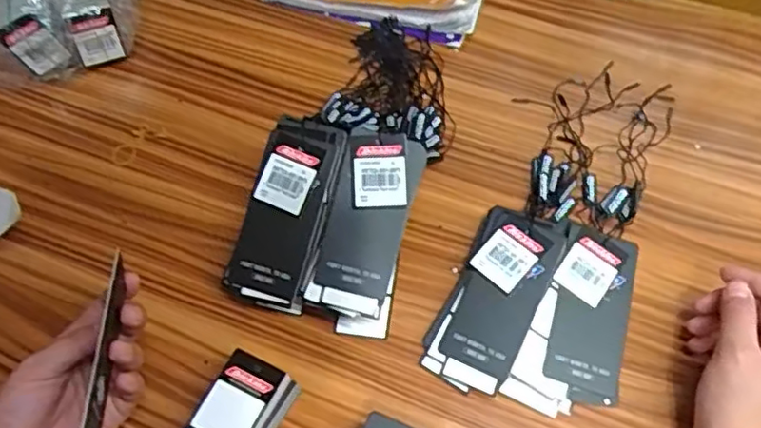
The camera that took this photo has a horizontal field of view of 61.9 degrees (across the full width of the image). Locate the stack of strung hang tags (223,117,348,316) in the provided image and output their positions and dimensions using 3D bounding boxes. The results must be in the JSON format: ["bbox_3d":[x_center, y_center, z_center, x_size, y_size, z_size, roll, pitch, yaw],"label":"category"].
[{"bbox_3d":[-0.062,0.001,0.436,0.052,0.028,0.131,18,90,13],"label":"stack of strung hang tags"}]

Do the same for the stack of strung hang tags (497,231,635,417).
[{"bbox_3d":[0.137,0.073,0.421,0.064,0.024,0.129,23,63,15],"label":"stack of strung hang tags"}]

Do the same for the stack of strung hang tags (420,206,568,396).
[{"bbox_3d":[0.078,0.056,0.429,0.058,0.029,0.124,24,64,16],"label":"stack of strung hang tags"}]

